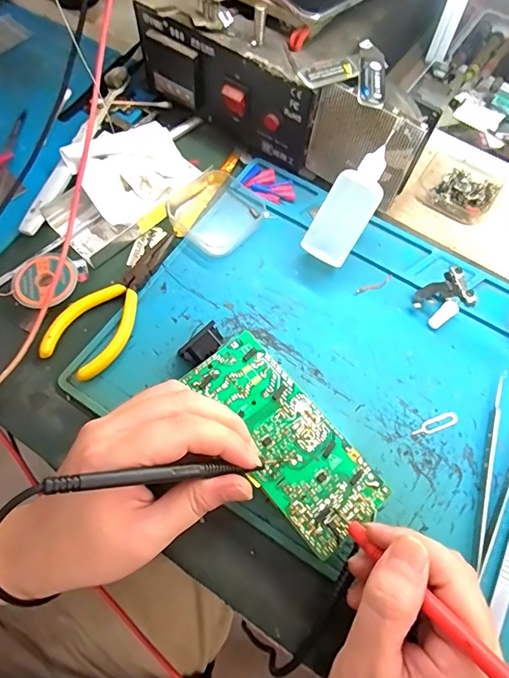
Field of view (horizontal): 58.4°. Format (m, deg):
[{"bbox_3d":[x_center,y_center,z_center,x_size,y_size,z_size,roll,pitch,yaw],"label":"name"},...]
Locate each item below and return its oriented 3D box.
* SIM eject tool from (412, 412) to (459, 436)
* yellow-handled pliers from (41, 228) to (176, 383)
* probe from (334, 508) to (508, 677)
[{"bbox_3d":[0.120,0.057,0.301,0.034,0.004,0.009,-18,67,-10],"label":"SIM eject tool"},{"bbox_3d":[-0.098,-0.029,0.329,0.051,0.011,0.125,29,68,11],"label":"yellow-handled pliers"},{"bbox_3d":[0.075,0.116,0.200,0.007,0.011,0.127,-33,31,-16],"label":"probe"}]

